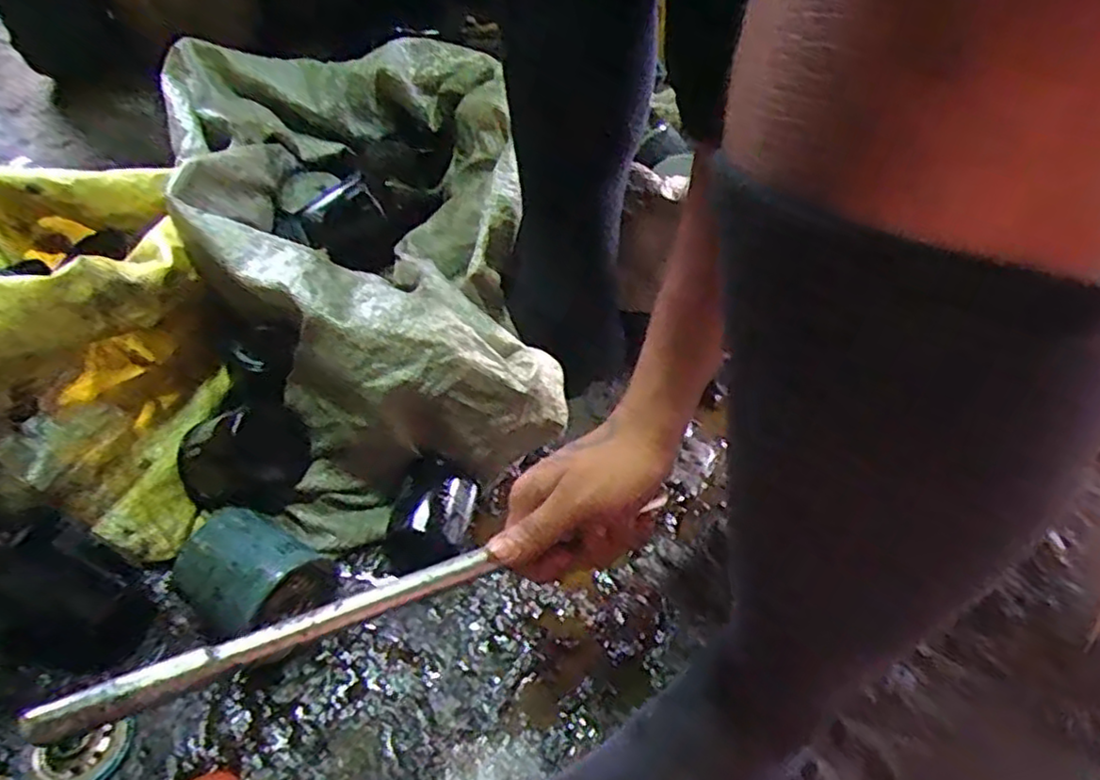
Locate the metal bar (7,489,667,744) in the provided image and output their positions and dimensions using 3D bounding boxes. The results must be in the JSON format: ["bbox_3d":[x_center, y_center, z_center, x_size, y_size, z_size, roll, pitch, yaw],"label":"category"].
[{"bbox_3d":[-0.128,0.119,0.347,0.219,0.015,0.013,-14,47,-27],"label":"metal bar"}]

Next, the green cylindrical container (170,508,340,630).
[{"bbox_3d":[-0.213,0.131,0.496,0.091,0.062,0.080,26,50,22],"label":"green cylindrical container"}]

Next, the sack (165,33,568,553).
[{"bbox_3d":[-0.181,-0.166,0.723,0.319,0.190,0.592,-15,48,-16],"label":"sack"}]

